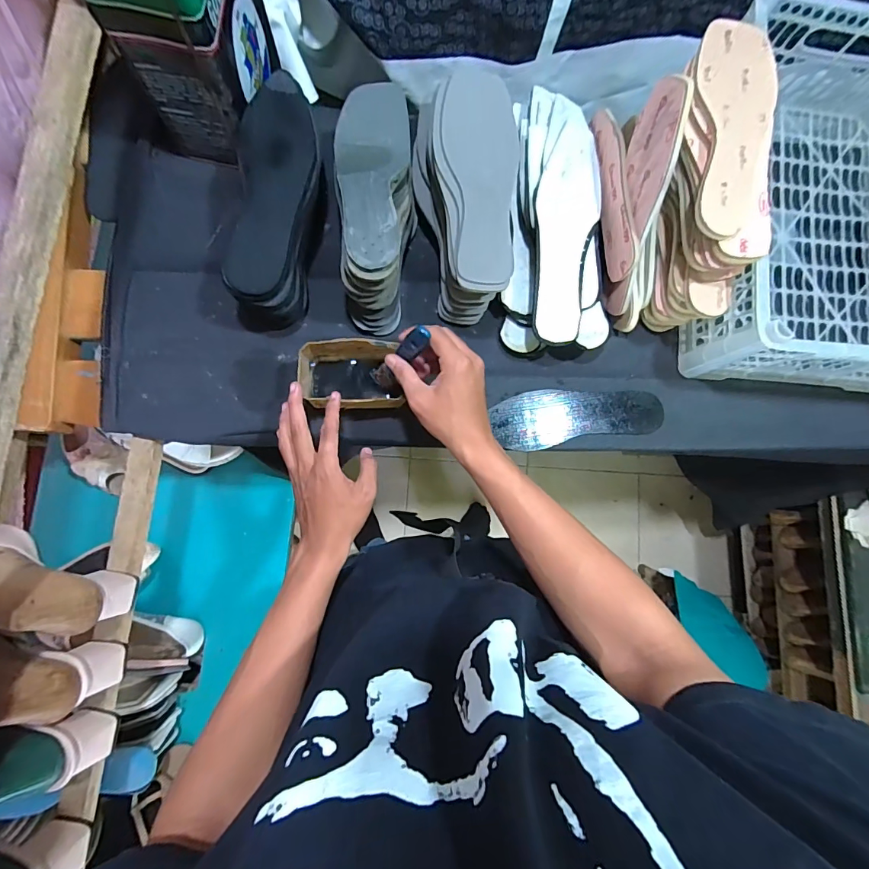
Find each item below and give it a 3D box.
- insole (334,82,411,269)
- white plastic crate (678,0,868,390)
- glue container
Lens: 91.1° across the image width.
[{"bbox_3d":[-0.066,-0.291,0.479,0.089,0.041,0.239,-5,84,-6],"label":"insole"},{"bbox_3d":[0.524,-0.296,0.566,0.321,0.150,0.440,4,83,-5],"label":"white plastic crate"},{"bbox_3d":[-0.101,-0.071,0.523,0.116,0.073,0.075,0,83,-5],"label":"glue container"}]

